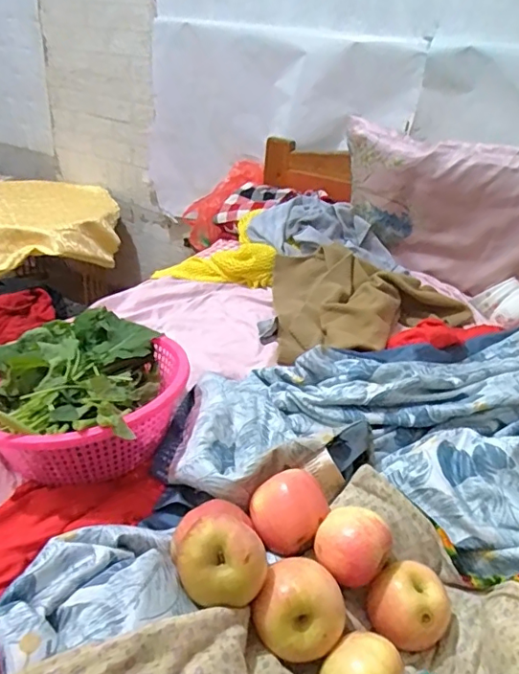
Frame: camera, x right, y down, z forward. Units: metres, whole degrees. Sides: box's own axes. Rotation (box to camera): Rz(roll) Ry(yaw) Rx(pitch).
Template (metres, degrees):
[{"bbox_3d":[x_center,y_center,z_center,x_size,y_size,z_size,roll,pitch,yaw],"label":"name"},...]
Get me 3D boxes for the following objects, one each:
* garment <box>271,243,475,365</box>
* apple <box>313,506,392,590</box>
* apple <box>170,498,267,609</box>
[{"bbox_3d":[0.267,-0.079,1.218,0.462,0.091,0.403,3,29,-4],"label":"garment"},{"bbox_3d":[0.103,0.235,0.599,0.072,0.062,0.079,24,34,29],"label":"apple"},{"bbox_3d":[-0.040,0.224,0.527,0.084,0.072,0.076,-8,32,-23],"label":"apple"}]

